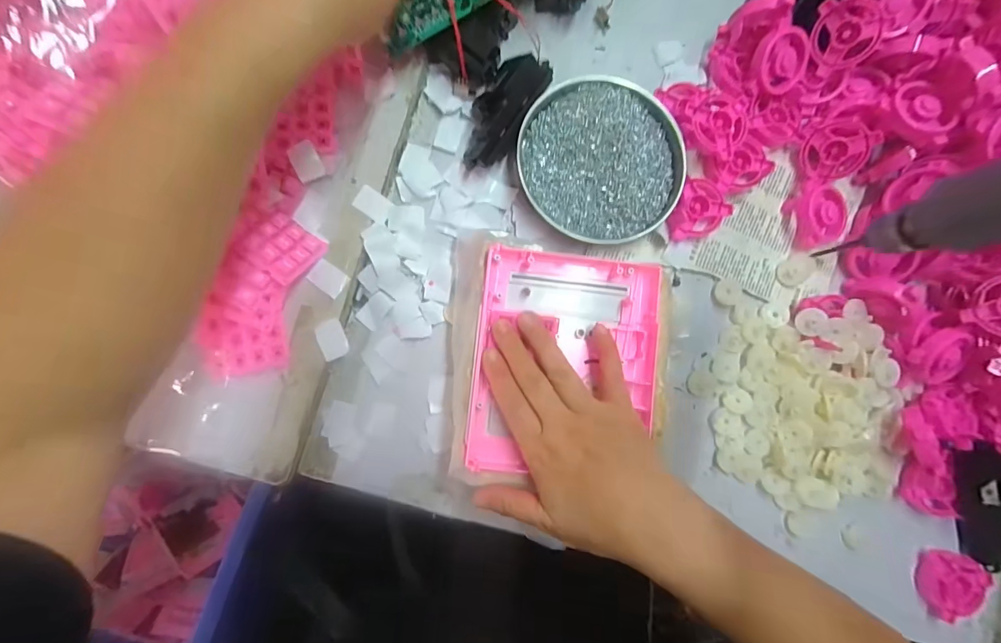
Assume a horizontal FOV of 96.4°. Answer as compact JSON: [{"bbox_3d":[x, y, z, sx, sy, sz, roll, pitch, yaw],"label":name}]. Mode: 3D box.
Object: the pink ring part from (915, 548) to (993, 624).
[{"bbox_3d":[0.375,0.221,0.371,0.049,0.016,0.054,27,85,-2],"label":"pink ring part"}]

